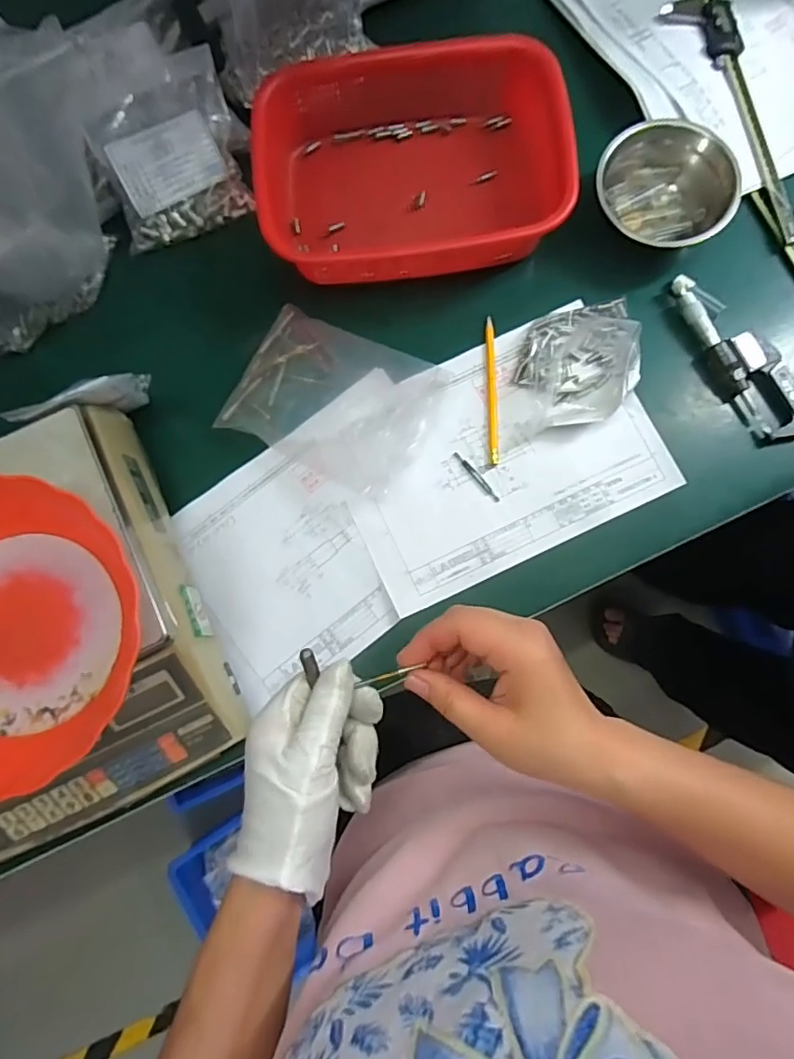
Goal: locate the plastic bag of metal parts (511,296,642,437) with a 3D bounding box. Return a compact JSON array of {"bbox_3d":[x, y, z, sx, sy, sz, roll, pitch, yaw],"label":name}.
[{"bbox_3d":[0.167,-0.161,0.526,0.111,0.044,0.125,-2,84,2],"label":"plastic bag of metal parts"}]

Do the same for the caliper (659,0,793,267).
[{"bbox_3d":[0.372,-0.349,0.553,0.061,0.020,0.414,-20,82,-1],"label":"caliper"}]

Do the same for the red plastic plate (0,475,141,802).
[{"bbox_3d":[-0.284,0.075,0.398,0.202,0.056,0.214,0,83,2],"label":"red plastic plate"}]

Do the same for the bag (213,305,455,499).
[{"bbox_3d":[-0.063,-0.127,0.541,0.183,0.019,0.136,27,84,5],"label":"bag"}]

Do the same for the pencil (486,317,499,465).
[{"bbox_3d":[0.093,-0.136,0.544,0.009,0.004,0.143,-1,83,1],"label":"pencil"}]

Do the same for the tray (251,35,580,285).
[{"bbox_3d":[0.012,-0.365,0.547,0.288,0.074,0.230,-6,82,1],"label":"tray"}]

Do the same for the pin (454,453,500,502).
[{"bbox_3d":[0.078,-0.051,0.538,0.007,0.004,0.061,-40,83,-4],"label":"pin"}]

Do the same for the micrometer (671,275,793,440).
[{"bbox_3d":[0.331,-0.169,0.535,0.060,0.025,0.180,-25,83,-2],"label":"micrometer"}]

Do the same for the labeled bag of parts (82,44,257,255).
[{"bbox_3d":[-0.232,-0.385,0.569,0.137,0.056,0.147,-16,82,0],"label":"labeled bag of parts"}]

